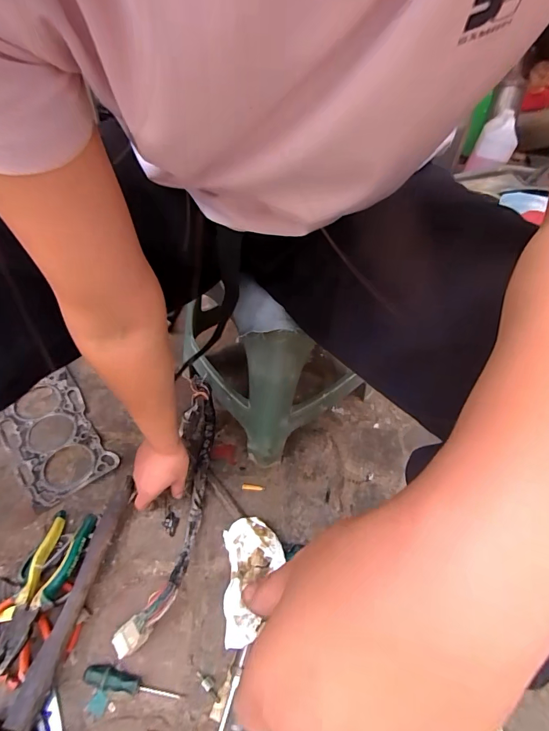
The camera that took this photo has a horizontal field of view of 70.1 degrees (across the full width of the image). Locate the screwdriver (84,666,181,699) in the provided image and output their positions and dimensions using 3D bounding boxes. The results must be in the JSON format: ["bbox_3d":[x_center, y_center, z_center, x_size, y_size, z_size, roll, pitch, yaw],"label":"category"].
[{"bbox_3d":[-0.172,0.384,0.470,0.114,0.016,0.020,18,52,-4],"label":"screwdriver"}]

